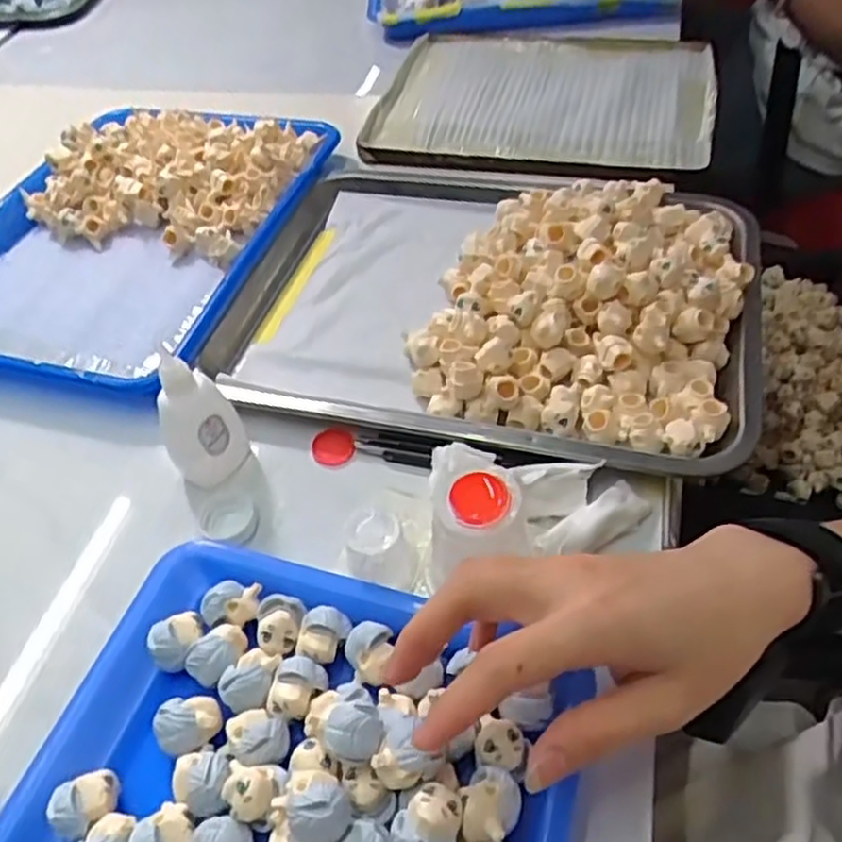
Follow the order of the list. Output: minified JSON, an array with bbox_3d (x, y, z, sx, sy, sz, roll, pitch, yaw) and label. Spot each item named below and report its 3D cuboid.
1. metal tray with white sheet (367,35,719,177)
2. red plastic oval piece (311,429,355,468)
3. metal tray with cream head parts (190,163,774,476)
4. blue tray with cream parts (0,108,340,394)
[{"bbox_3d":[0.118,-0.308,0.704,0.299,0.034,0.267,9,51,13],"label":"metal tray with white sheet"},{"bbox_3d":[-0.053,0.016,0.436,0.025,0.006,0.023,11,53,13],"label":"red plastic oval piece"},{"bbox_3d":[0.045,-0.099,0.494,0.346,0.050,0.274,11,53,13],"label":"metal tray with cream head parts"},{"bbox_3d":[-0.230,-0.152,0.571,0.244,0.041,0.312,10,52,14],"label":"blue tray with cream parts"}]

